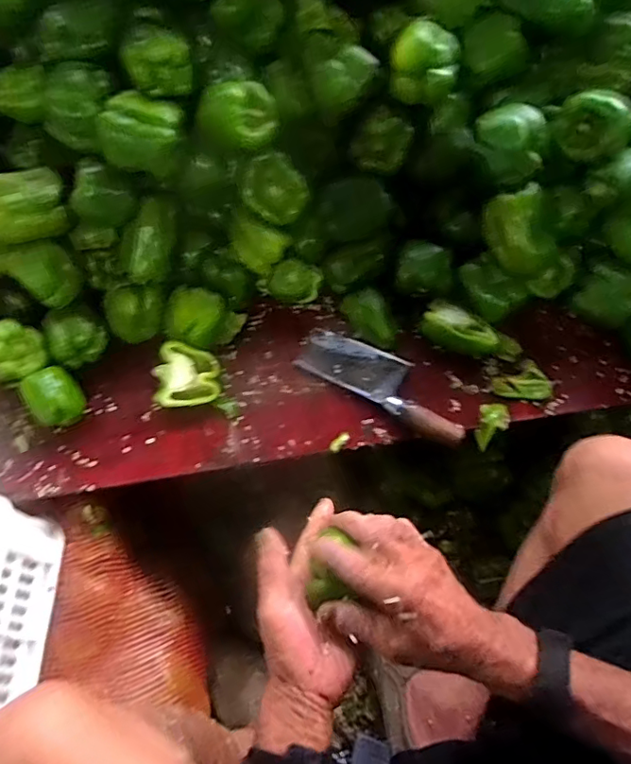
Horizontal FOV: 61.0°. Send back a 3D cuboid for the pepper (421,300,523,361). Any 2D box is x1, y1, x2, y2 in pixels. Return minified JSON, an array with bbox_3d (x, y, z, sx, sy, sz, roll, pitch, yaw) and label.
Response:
[{"bbox_3d":[0.185,-0.057,0.633,0.118,0.033,0.053,29,72,14],"label":"pepper"}]

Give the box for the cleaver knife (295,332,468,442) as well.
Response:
[{"bbox_3d":[0.082,-0.004,0.628,0.207,0.021,0.068,30,72,14],"label":"cleaver knife"}]

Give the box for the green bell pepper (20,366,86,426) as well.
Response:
[{"bbox_3d":[-0.303,0.020,0.629,0.054,0.061,0.066,-33,70,-10],"label":"green bell pepper"}]

